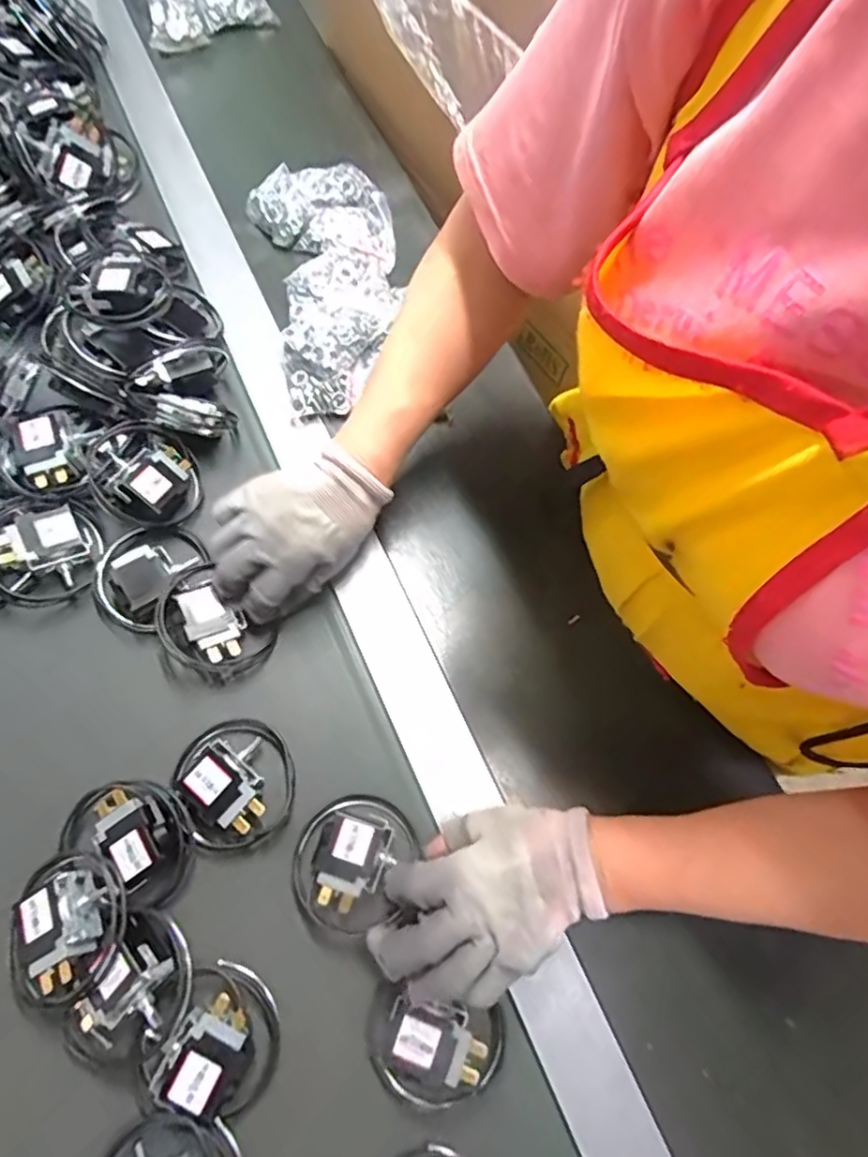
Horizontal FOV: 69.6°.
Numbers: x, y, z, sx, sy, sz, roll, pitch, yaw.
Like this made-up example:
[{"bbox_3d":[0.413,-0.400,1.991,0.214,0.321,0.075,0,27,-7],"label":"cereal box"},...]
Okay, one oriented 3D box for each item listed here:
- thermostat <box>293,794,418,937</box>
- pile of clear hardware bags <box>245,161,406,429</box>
[{"bbox_3d":[-0.052,0.183,0.409,0.078,0.026,0.072,1,71,-2],"label":"thermostat"},{"bbox_3d":[-0.092,-0.267,0.554,0.125,0.042,0.270,-8,70,-7],"label":"pile of clear hardware bags"}]

